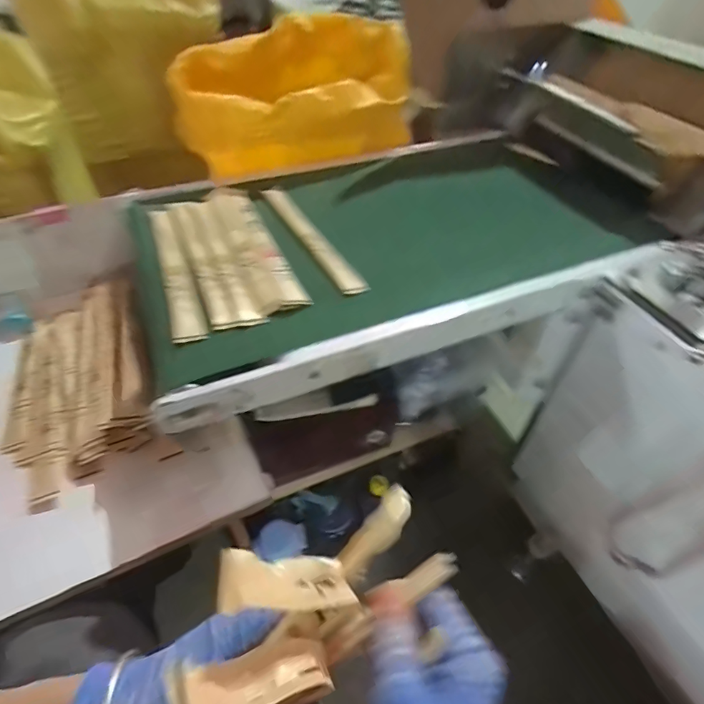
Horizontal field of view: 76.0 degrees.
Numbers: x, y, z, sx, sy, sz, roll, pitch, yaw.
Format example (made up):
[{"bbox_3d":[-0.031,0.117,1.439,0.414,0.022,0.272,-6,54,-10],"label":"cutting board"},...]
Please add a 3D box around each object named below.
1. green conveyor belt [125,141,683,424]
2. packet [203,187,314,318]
[{"bbox_3d":[0.051,-0.162,0.677,0.706,0.101,0.443,-16,50,-15],"label":"green conveyor belt"},{"bbox_3d":[-0.138,-0.148,0.605,0.068,0.019,0.295,-19,47,-17],"label":"packet"}]

